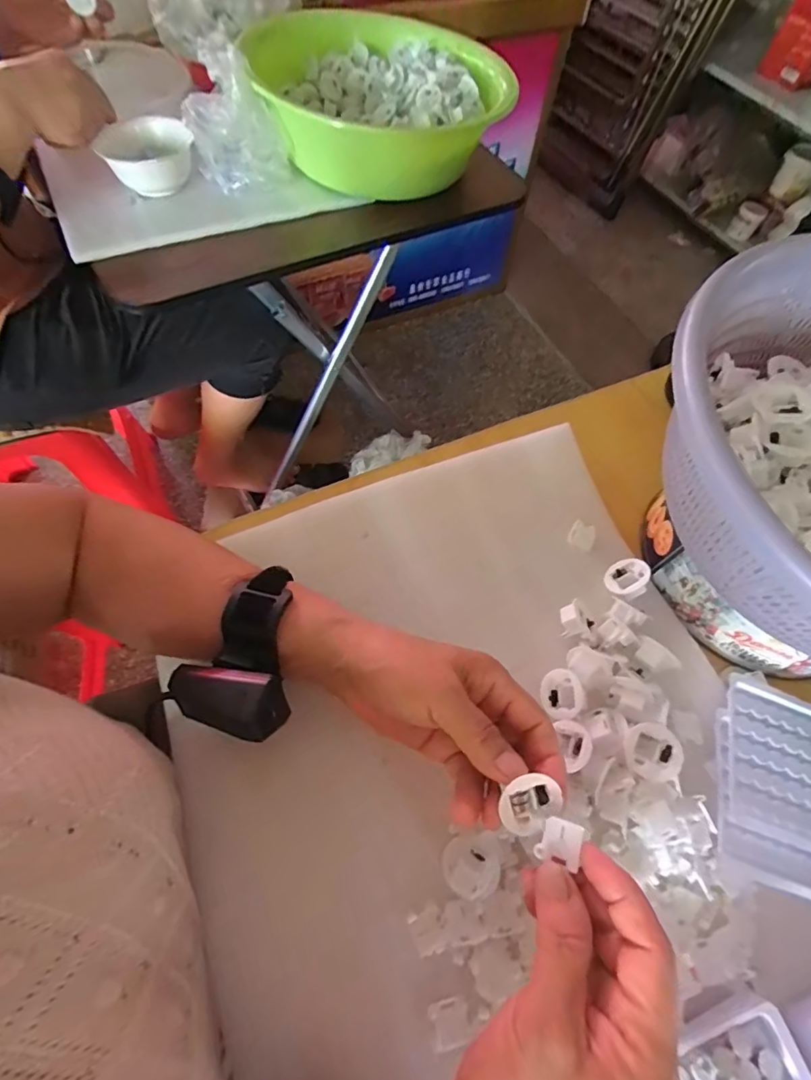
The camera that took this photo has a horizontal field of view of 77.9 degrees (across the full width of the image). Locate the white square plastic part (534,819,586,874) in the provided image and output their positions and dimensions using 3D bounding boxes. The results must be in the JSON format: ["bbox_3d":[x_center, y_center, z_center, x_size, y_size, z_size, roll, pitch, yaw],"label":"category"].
[{"bbox_3d":[0.073,0.144,0.238,0.020,0.004,0.018,8,72,25],"label":"white square plastic part"}]

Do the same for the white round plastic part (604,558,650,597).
[{"bbox_3d":[0.172,0.029,0.387,0.032,0.011,0.032,-15,42,35],"label":"white round plastic part"}]

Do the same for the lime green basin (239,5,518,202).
[{"bbox_3d":[-0.054,-0.602,0.680,0.314,0.095,0.343,1,62,-3],"label":"lime green basin"}]

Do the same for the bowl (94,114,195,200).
[{"bbox_3d":[-0.318,-0.472,0.617,0.097,0.052,0.097,1,62,-3],"label":"bowl"}]

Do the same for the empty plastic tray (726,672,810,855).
[{"bbox_3d":[0.271,0.154,0.330,0.122,0.016,0.100,18,62,6],"label":"empty plastic tray"}]

